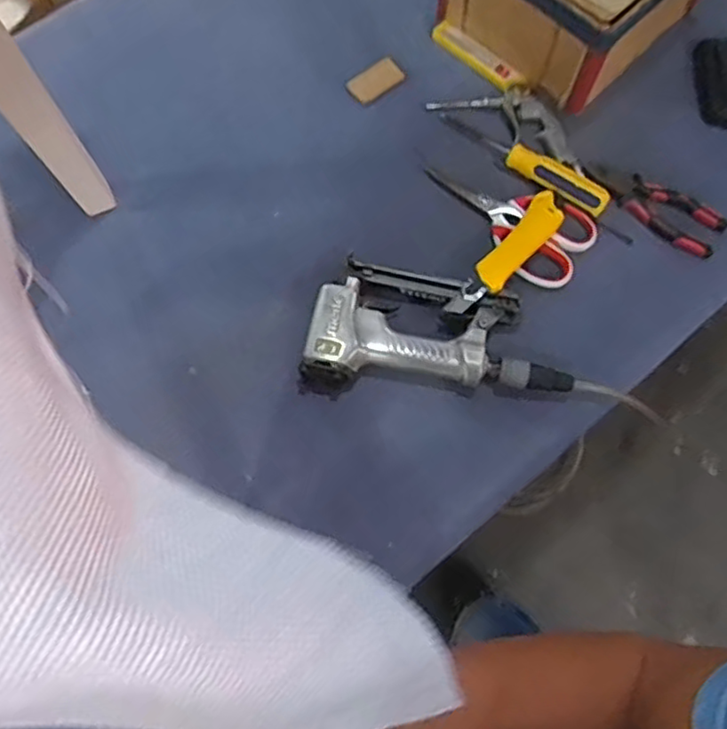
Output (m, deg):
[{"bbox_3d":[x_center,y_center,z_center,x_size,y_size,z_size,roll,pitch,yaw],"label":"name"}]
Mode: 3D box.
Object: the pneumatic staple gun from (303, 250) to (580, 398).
[{"bbox_3d":[0.067,-0.038,0.651,0.252,0.047,0.129,-1,72,0],"label":"pneumatic staple gun"}]

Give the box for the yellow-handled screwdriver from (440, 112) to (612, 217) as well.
[{"bbox_3d":[0.170,-0.221,0.709,0.200,0.018,0.028,37,75,14],"label":"yellow-handled screwdriver"}]

